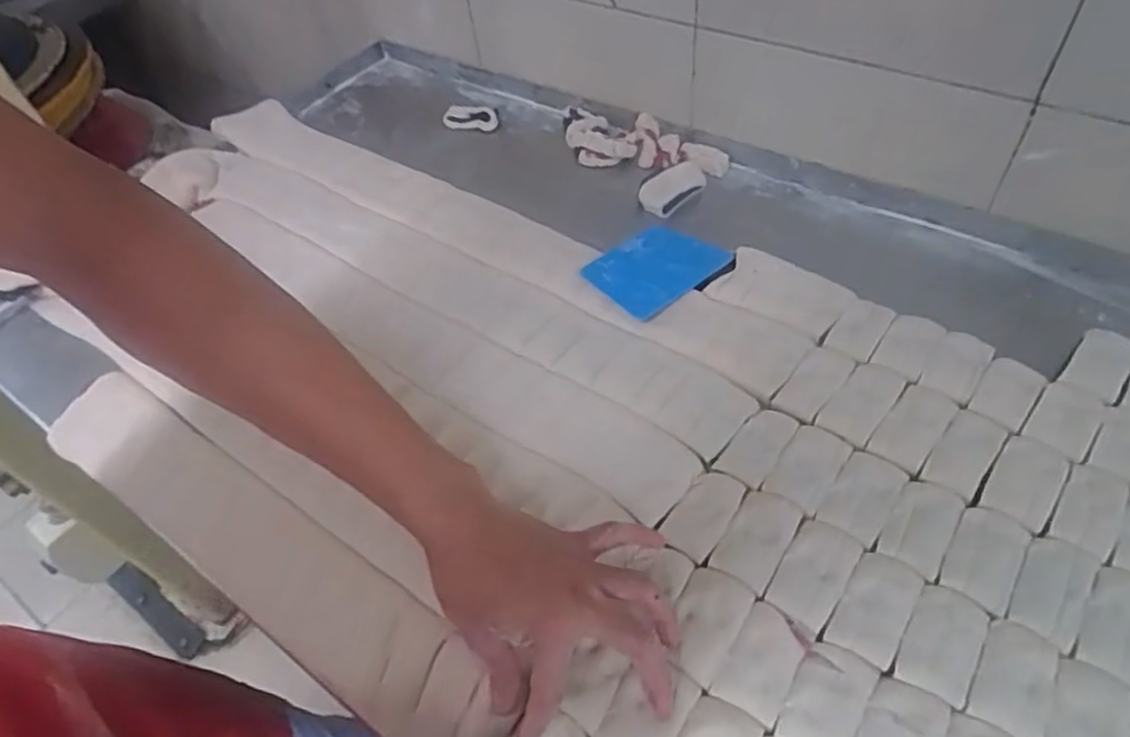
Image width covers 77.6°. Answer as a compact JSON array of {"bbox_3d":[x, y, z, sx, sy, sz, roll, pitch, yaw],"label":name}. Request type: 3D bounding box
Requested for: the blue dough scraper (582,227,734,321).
[{"bbox_3d":[0.082,-0.094,0.637,0.120,0.007,0.089,-35,55,-29],"label":"blue dough scraper"}]

